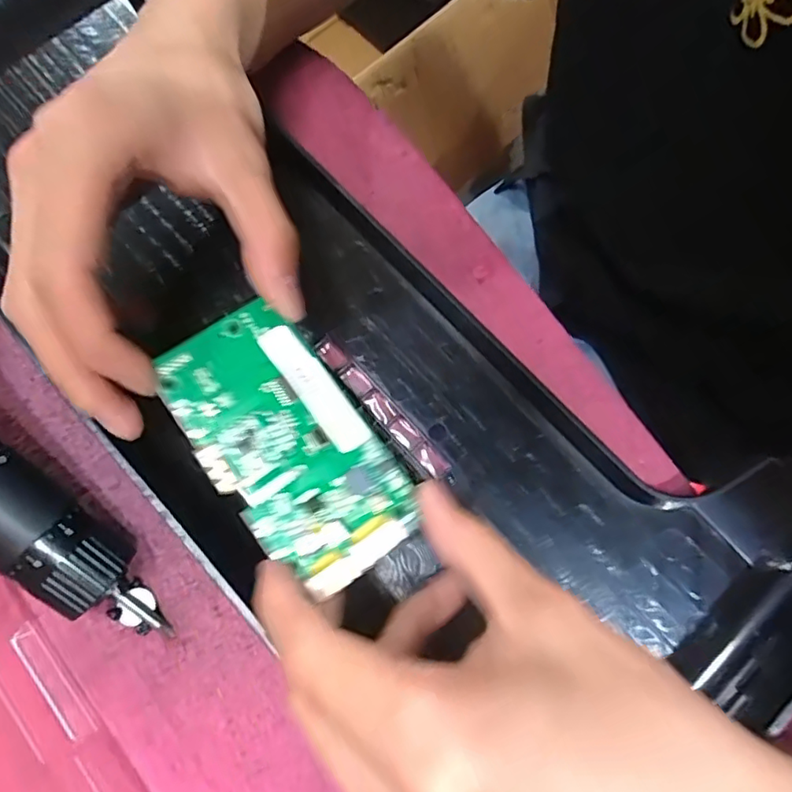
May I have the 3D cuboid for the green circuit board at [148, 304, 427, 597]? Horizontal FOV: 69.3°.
[{"bbox_3d":[-0.036,0.015,0.189,0.049,0.009,0.094,-36,79,-7],"label":"green circuit board"}]

